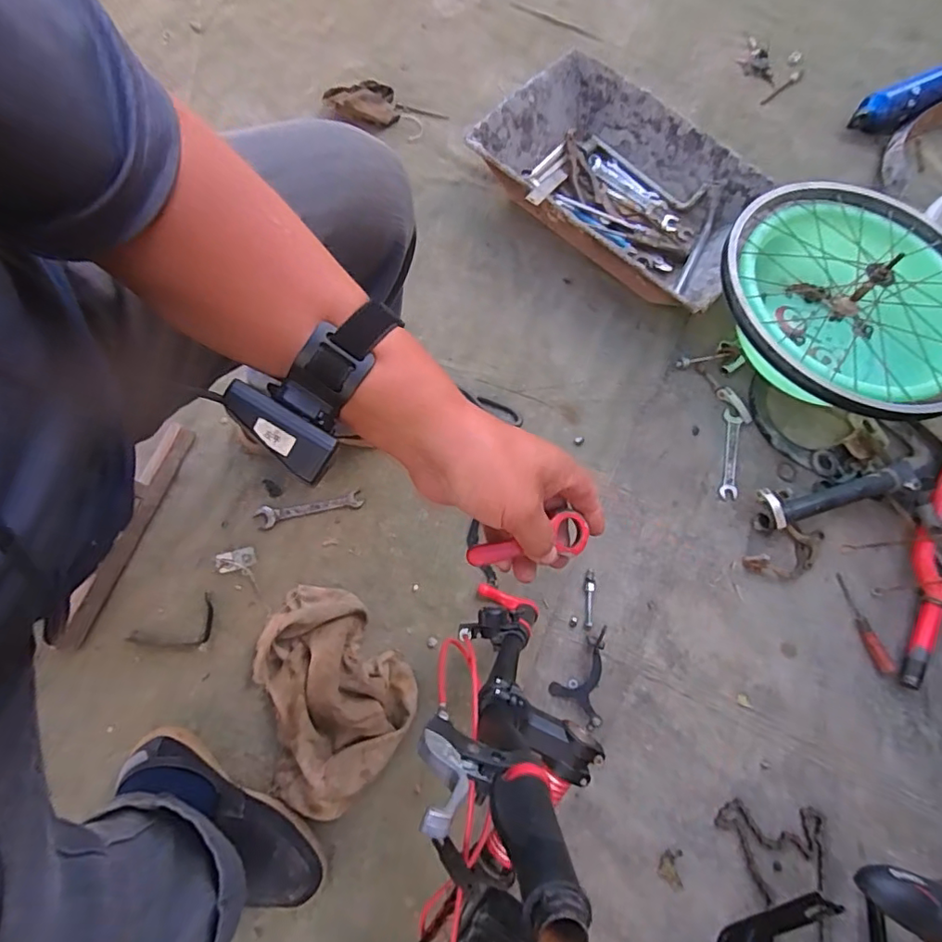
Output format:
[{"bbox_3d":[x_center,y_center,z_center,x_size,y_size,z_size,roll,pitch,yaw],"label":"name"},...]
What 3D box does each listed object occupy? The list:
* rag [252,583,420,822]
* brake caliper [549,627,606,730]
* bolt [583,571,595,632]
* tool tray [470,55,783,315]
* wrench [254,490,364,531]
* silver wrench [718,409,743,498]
[{"bbox_3d":[-0.192,0.279,0.696,0.204,0.080,0.246,-38,78,-15],"label":"rag"},{"bbox_3d":[0.171,0.280,0.745,0.080,0.017,0.115,40,77,10],"label":"brake caliper"},{"bbox_3d":[0.169,0.185,0.785,0.012,0.008,0.084,6,73,1],"label":"bolt"},{"bbox_3d":[0.261,-0.494,0.967,0.477,0.109,0.320,37,76,10],"label":"tool tray"},{"bbox_3d":[-0.232,0.057,0.794,0.147,0.005,0.032,-10,79,-12],"label":"wrench"},{"bbox_3d":[0.415,-0.026,0.878,0.030,0.004,0.147,11,73,2],"label":"silver wrench"}]

